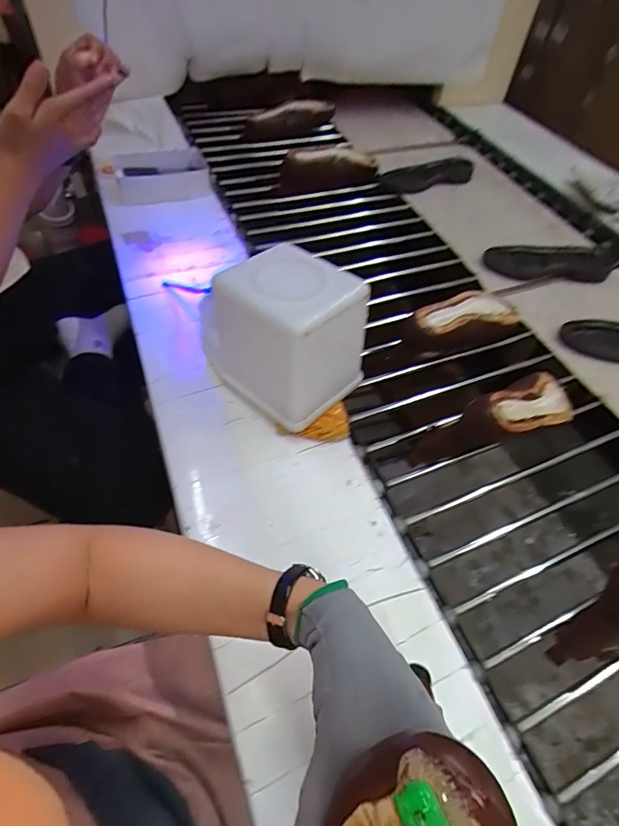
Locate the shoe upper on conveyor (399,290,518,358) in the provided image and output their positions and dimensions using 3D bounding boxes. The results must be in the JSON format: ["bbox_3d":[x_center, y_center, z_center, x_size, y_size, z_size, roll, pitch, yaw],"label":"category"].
[{"bbox_3d":[0.262,-0.153,0.790,0.224,0.102,0.079,-21,57,-20],"label":"shoe upper on conveyor"}]

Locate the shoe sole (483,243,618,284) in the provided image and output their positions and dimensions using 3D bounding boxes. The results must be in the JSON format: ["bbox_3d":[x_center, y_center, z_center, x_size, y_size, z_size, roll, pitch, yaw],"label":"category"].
[{"bbox_3d":[0.541,-0.332,1.000,0.298,0.037,0.105,2,52,-4],"label":"shoe sole"}]

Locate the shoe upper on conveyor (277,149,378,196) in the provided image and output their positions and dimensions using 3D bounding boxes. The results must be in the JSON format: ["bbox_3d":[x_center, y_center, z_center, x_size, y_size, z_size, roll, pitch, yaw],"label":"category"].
[{"bbox_3d":[0.057,-0.632,1.162,0.276,0.079,0.087,-11,54,-14],"label":"shoe upper on conveyor"}]

